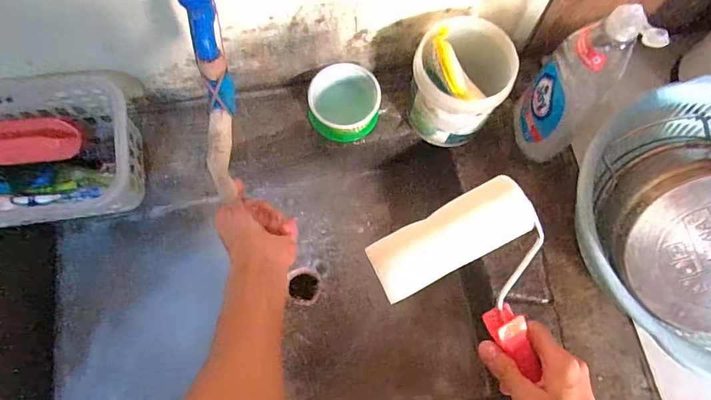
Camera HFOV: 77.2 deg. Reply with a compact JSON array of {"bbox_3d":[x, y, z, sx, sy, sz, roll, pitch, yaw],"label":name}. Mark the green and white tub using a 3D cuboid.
[{"bbox_3d":[-0.016,-0.133,0.608,0.098,0.052,0.094,-2,71,-1],"label":"green and white tub"}]

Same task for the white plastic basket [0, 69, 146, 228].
[{"bbox_3d":[-0.414,-0.049,0.548,0.301,0.102,0.171,-12,72,-4],"label":"white plastic basket"}]

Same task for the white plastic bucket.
[{"bbox_3d":[0.130,-0.149,0.577,0.117,0.134,0.131,12,72,4],"label":"white plastic bucket"}]

